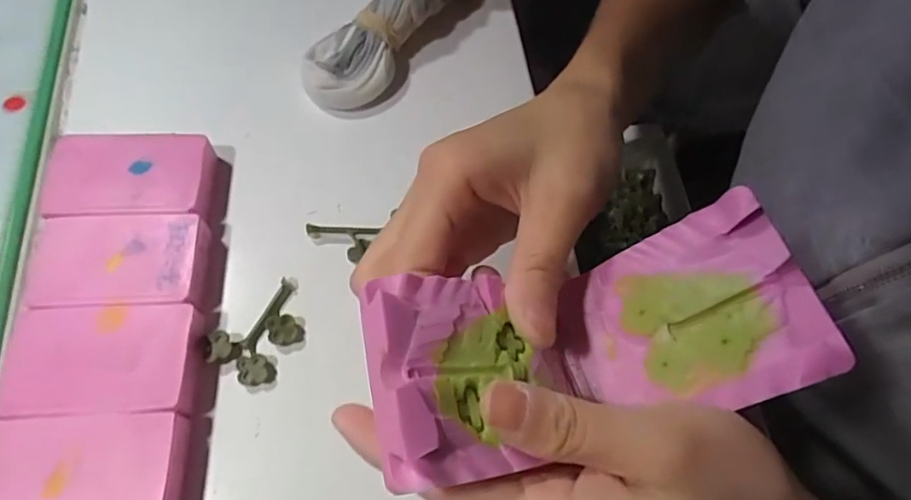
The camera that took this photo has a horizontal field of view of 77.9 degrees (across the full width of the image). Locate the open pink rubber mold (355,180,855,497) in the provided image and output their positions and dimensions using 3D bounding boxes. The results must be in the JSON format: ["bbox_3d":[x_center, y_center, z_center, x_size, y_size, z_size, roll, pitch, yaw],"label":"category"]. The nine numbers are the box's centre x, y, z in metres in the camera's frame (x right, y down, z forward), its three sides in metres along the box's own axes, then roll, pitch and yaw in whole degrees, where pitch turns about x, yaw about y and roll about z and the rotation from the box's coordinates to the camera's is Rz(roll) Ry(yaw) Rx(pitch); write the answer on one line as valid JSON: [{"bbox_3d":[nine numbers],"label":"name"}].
[{"bbox_3d":[0.038,0.025,0.177,0.123,0.053,0.066,-11,65,-11],"label":"open pink rubber mold"}]

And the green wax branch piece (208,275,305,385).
[{"bbox_3d":[-0.084,0.037,0.250,0.031,0.006,0.045,42,71,17],"label":"green wax branch piece"}]

